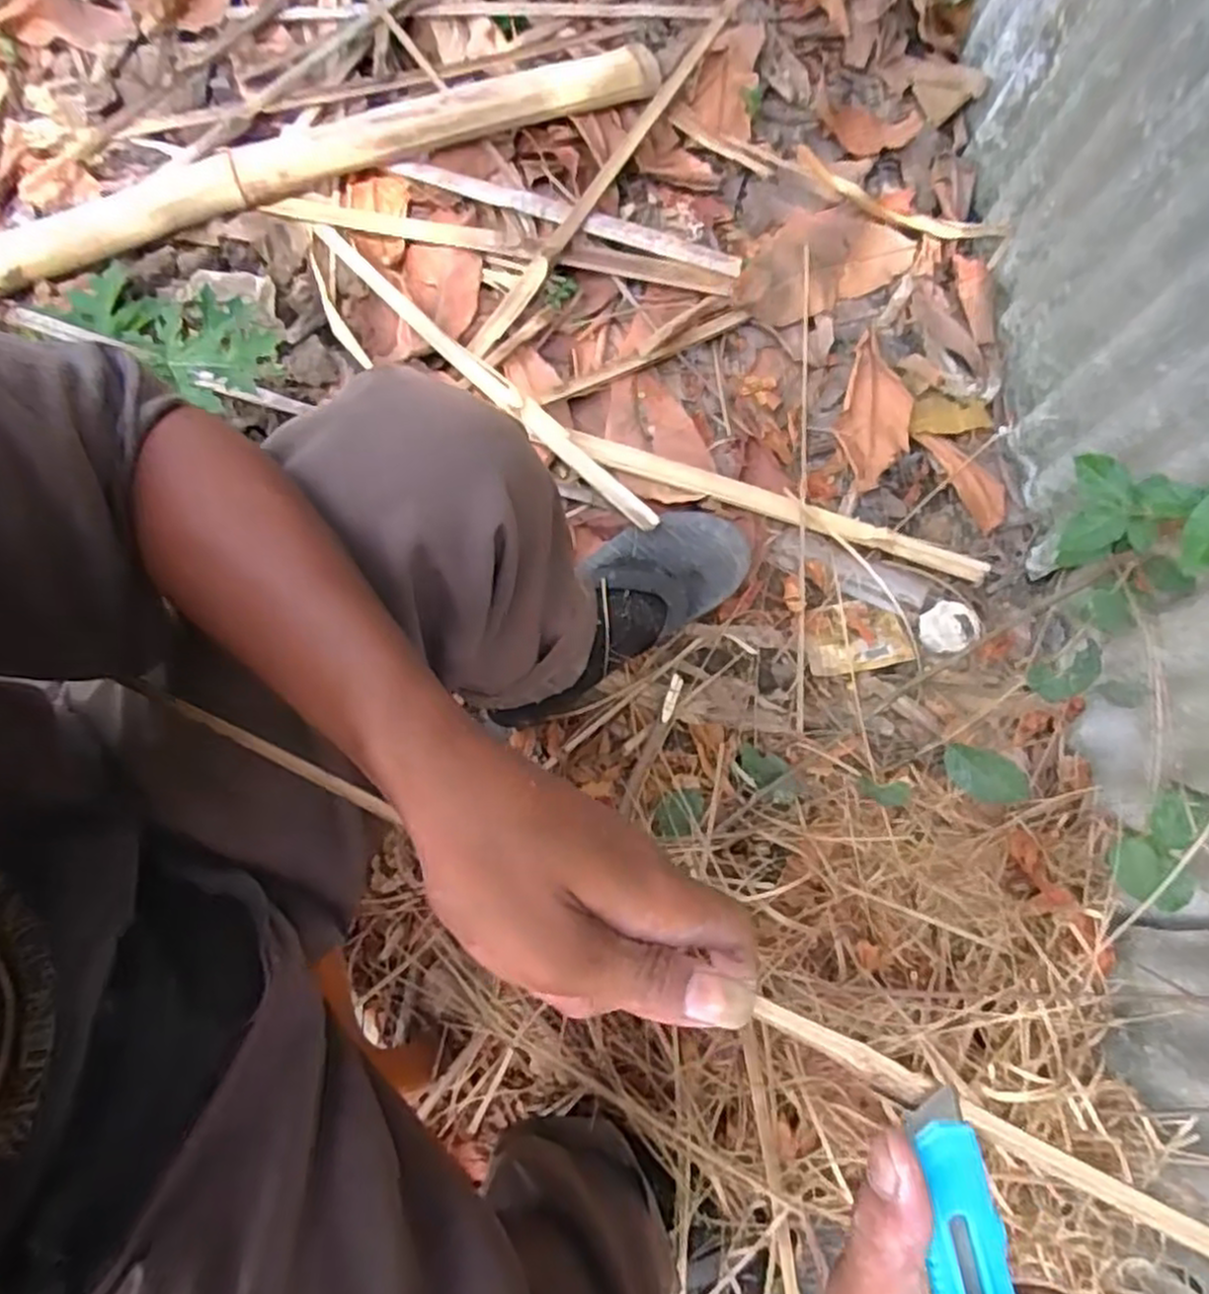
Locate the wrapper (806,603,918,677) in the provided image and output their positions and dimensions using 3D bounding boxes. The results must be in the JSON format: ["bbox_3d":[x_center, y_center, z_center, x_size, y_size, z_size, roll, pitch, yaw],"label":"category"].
[{"bbox_3d":[0.264,-0.011,0.802,0.108,0.014,0.075,-6,75,-4],"label":"wrapper"}]

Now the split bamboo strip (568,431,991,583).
[{"bbox_3d":[0.188,-0.157,0.841,0.459,0.019,0.030,19,76,4],"label":"split bamboo strip"}]

